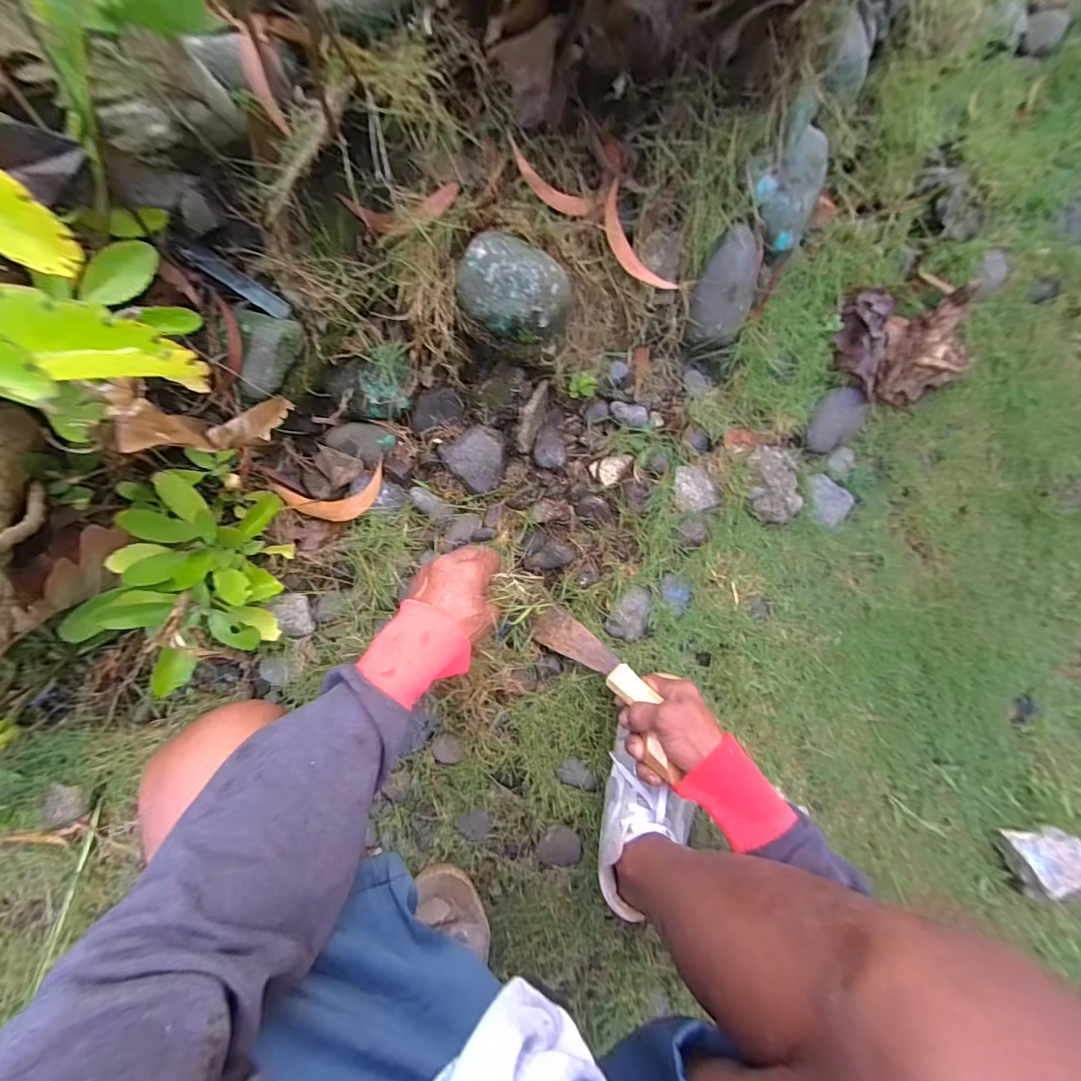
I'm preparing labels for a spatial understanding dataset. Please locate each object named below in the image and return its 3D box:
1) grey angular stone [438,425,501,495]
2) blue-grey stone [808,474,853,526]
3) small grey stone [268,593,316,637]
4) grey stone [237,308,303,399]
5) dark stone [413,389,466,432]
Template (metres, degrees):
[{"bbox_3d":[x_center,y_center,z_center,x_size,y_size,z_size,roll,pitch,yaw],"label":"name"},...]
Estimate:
[{"bbox_3d":[-0.074,-0.095,0.543,0.065,0.027,0.074,-30,87,-7],"label":"grey angular stone"},{"bbox_3d":[0.365,-0.050,0.577,0.058,0.021,0.062,0,90,-2],"label":"blue-grey stone"},{"bbox_3d":[-0.288,0.086,0.544,0.032,0.030,0.052,-16,100,-21],"label":"small grey stone"},{"bbox_3d":[-0.280,-0.187,0.466,0.049,0.027,0.083,24,113,-9],"label":"grey stone"},{"bbox_3d":[-0.130,-0.164,0.575,0.065,0.017,0.040,-23,91,-2],"label":"dark stone"}]

